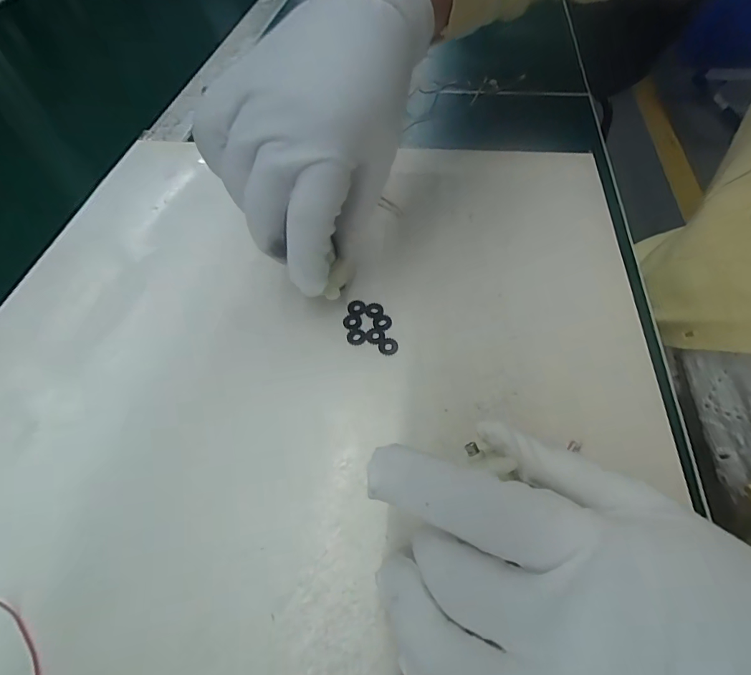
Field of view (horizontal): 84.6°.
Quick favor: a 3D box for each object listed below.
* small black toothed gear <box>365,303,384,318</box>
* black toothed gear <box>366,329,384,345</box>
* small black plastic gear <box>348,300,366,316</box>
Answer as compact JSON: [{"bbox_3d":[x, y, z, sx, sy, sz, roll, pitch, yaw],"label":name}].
[{"bbox_3d":[-0.001,-0.017,0.244,0.011,0.004,0.010,-5,56,-1],"label":"small black toothed gear"},{"bbox_3d":[0.000,-0.002,0.233,0.011,0.004,0.011,-1,56,2],"label":"black toothed gear"},{"bbox_3d":[-0.012,-0.018,0.245,0.011,0.004,0.010,-1,56,2],"label":"small black plastic gear"}]

